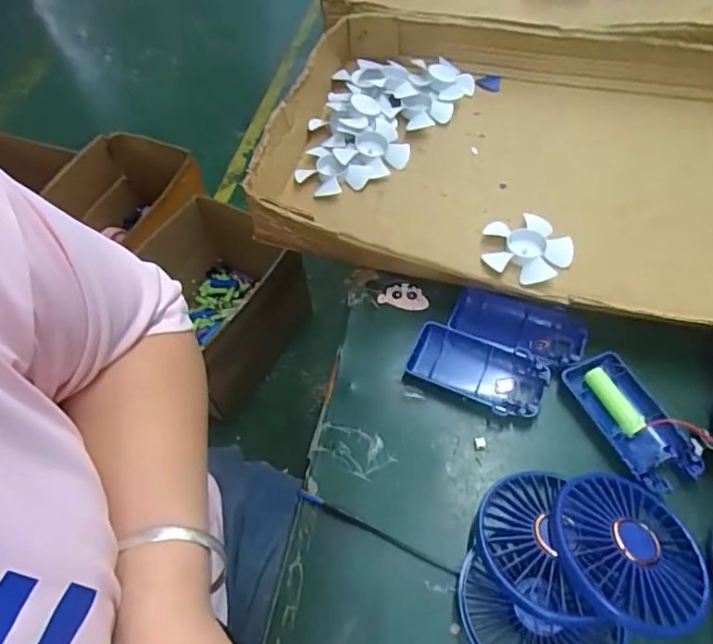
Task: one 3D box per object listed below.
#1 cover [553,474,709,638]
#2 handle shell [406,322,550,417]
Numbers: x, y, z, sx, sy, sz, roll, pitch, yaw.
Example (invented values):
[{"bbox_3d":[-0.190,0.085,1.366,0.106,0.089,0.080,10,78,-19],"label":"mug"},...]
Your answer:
[{"bbox_3d":[0.150,0.124,0.302,0.082,0.013,0.085,10,43,-8],"label":"cover"},{"bbox_3d":[0.084,0.034,0.388,0.092,0.016,0.048,25,61,21],"label":"handle shell"}]

